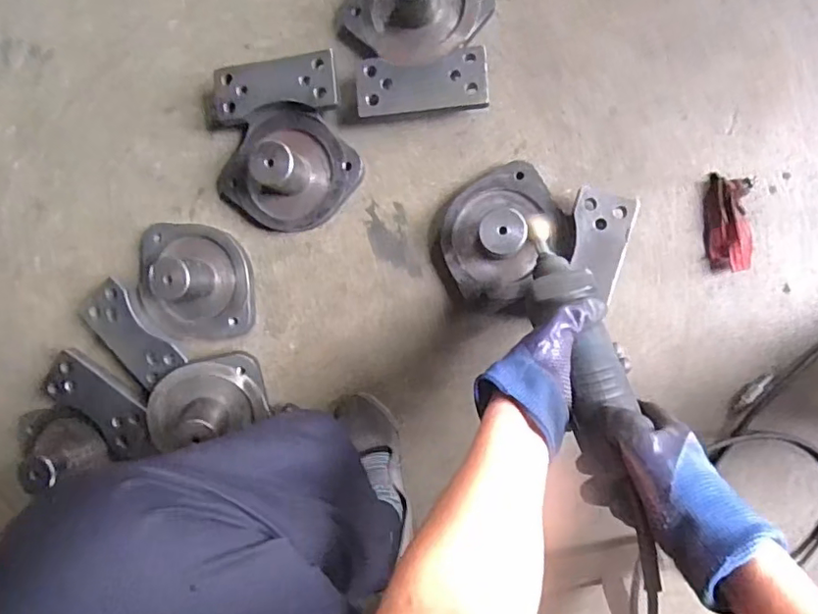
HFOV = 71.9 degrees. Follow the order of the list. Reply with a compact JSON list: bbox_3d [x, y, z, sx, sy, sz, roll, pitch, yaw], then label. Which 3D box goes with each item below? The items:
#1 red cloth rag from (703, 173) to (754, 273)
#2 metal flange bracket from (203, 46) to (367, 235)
[{"bbox_3d":[0.348,-0.091,0.615,0.044,0.019,0.102,0,91,8],"label":"red cloth rag"},{"bbox_3d":[-0.151,-0.186,0.647,0.178,0.070,0.189,-5,91,8],"label":"metal flange bracket"}]

